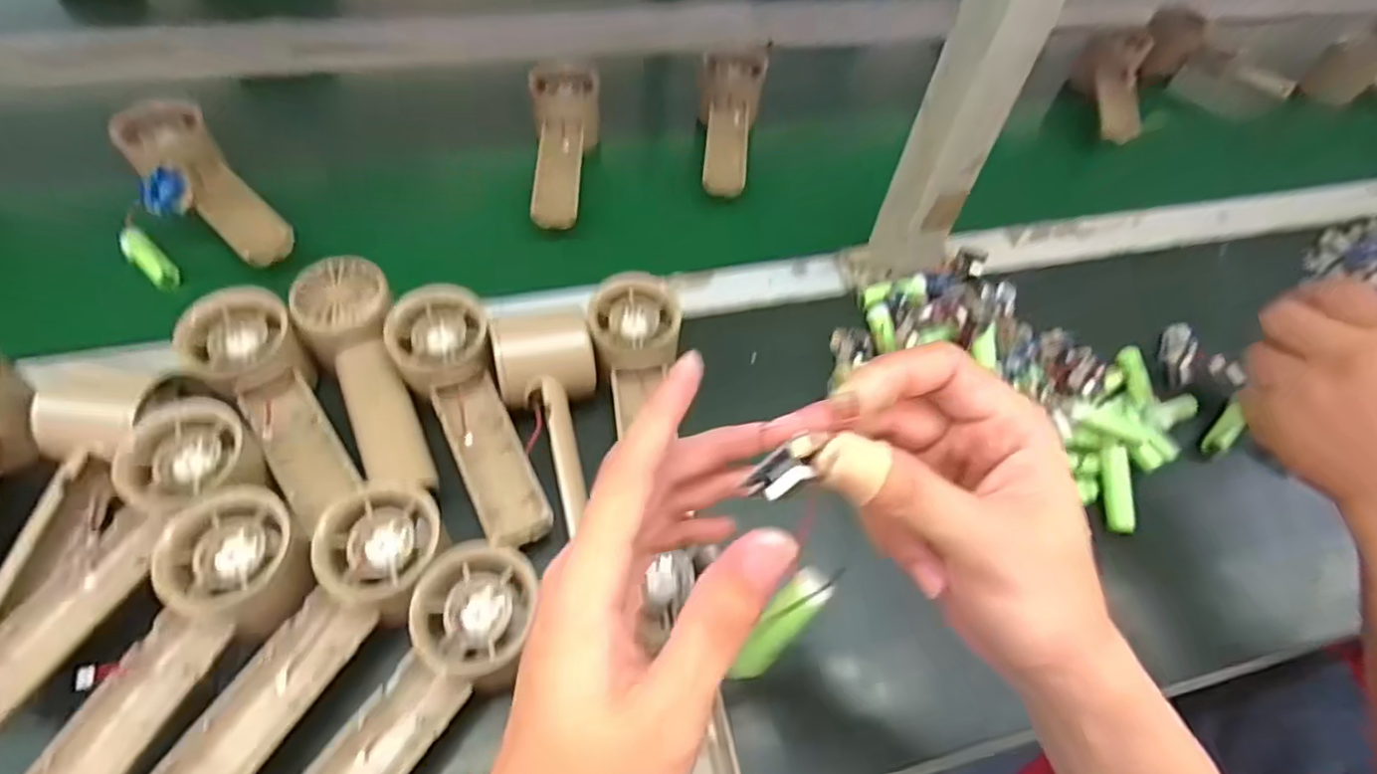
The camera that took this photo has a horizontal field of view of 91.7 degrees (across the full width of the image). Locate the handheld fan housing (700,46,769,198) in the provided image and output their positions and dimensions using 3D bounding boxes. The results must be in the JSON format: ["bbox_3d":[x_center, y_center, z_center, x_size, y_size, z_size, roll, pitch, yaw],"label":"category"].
[{"bbox_3d":[0.036,-0.230,0.565,0.054,0.031,0.159,6,58,-1],"label":"handheld fan housing"}]

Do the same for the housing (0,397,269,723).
[{"bbox_3d":[-0.272,0.083,0.323,0.061,0.042,0.159,19,59,7],"label":"housing"}]

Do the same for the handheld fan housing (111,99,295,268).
[{"bbox_3d":[-0.339,-0.142,0.467,0.054,0.040,0.159,-37,67,-23],"label":"handheld fan housing"}]

